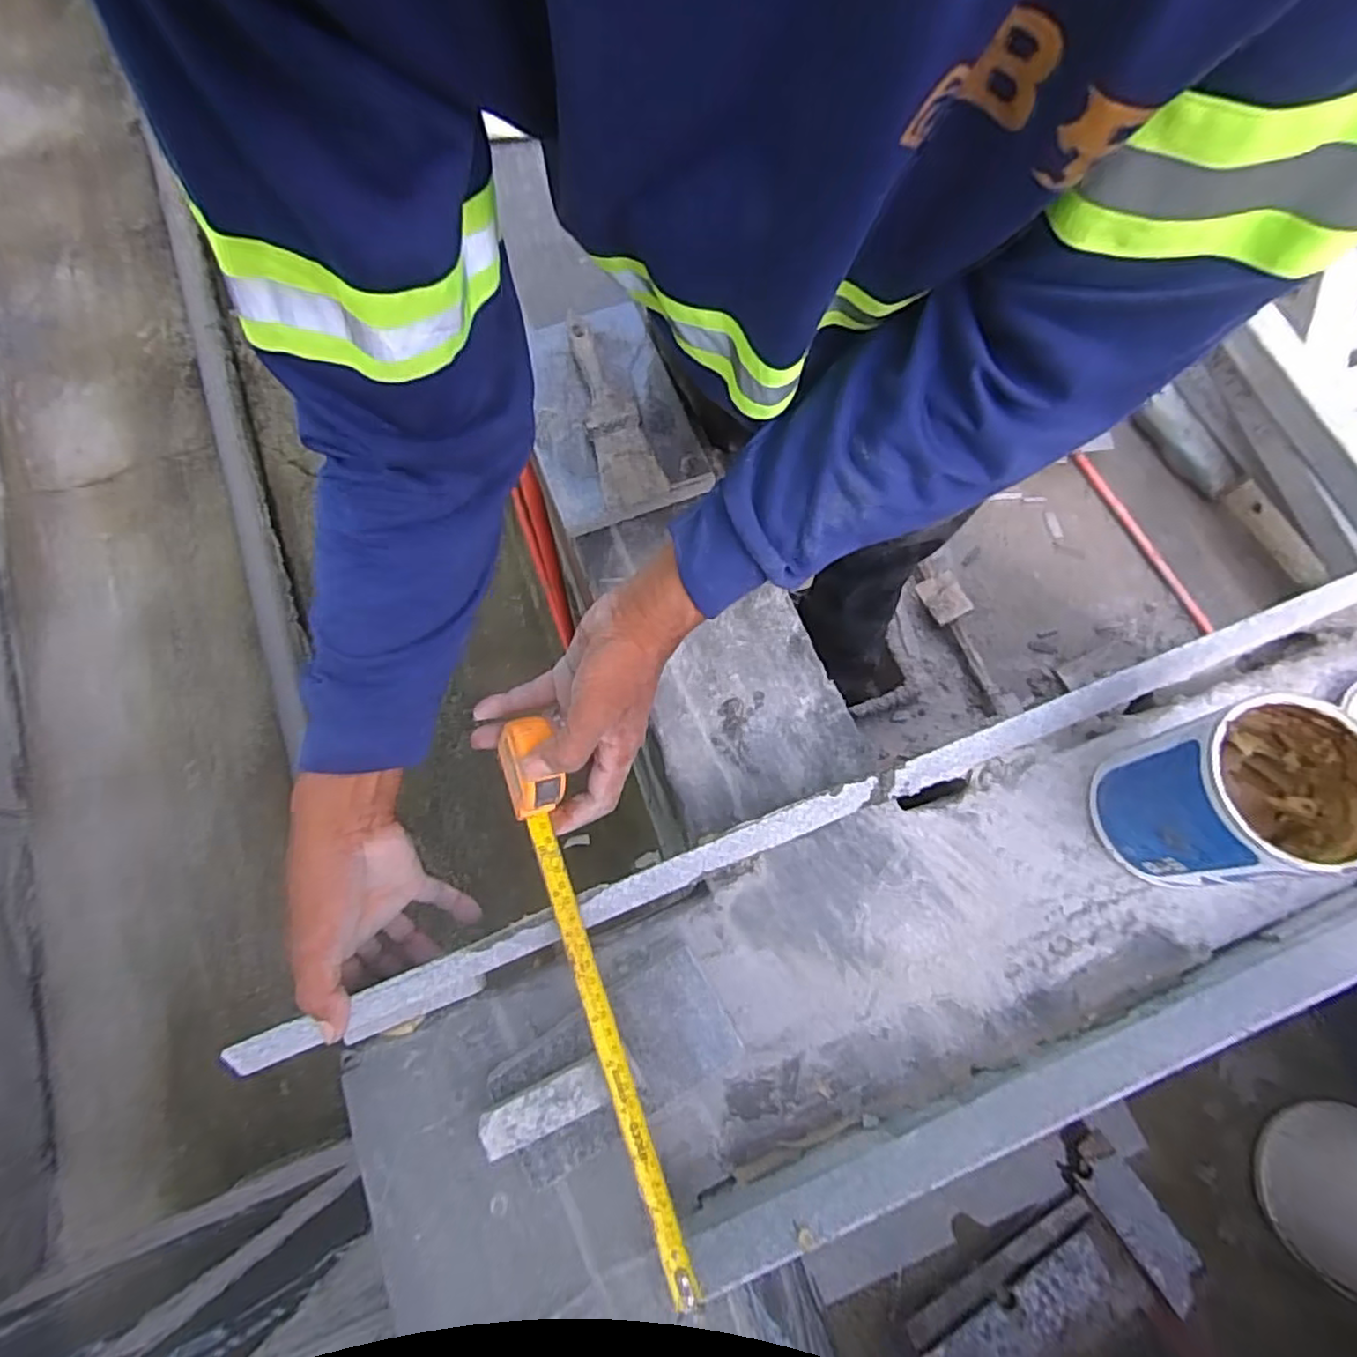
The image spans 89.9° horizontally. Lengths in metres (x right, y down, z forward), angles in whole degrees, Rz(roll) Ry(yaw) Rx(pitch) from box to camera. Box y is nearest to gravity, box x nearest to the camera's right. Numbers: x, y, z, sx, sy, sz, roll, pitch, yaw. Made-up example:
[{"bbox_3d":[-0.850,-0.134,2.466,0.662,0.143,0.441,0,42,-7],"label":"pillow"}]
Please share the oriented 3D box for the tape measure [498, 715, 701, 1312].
[{"bbox_3d":[-0.050,0.180,0.403,0.037,0.052,0.322,-19,77,-6],"label":"tape measure"}]

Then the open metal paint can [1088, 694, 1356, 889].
[{"bbox_3d":[0.341,0.074,0.426,0.097,0.119,0.092,0,71,0],"label":"open metal paint can"}]

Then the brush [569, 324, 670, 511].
[{"bbox_3d":[-0.056,-0.224,0.570,0.049,0.017,0.173,-14,72,-4],"label":"brush"}]

